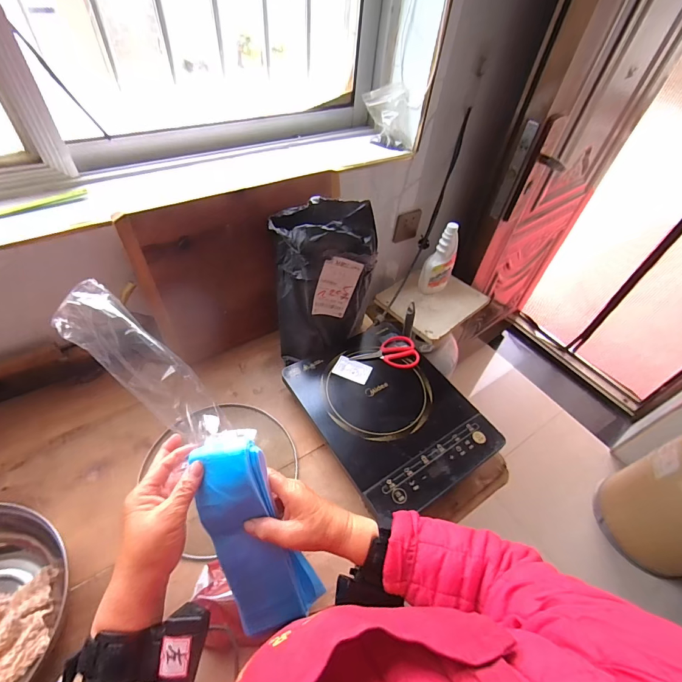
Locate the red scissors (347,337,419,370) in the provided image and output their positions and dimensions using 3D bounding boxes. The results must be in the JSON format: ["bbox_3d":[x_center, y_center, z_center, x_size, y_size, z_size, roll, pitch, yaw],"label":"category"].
[{"bbox_3d":[0.092,0.028,0.746,0.137,0.014,0.073,-7,50,-12],"label":"red scissors"}]

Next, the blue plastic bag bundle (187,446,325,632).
[{"bbox_3d":[-0.089,0.214,0.390,0.086,0.231,0.034,-22,16,-23],"label":"blue plastic bag bundle"}]

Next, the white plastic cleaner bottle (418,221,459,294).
[{"bbox_3d":[0.283,-0.230,1.014,0.085,0.202,0.063,19,50,11],"label":"white plastic cleaner bottle"}]

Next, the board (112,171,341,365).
[{"bbox_3d":[-0.177,-0.143,0.742,0.410,0.312,0.025,-21,39,-23],"label":"board"}]

